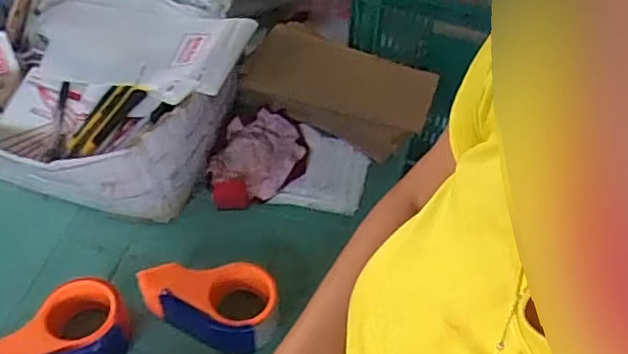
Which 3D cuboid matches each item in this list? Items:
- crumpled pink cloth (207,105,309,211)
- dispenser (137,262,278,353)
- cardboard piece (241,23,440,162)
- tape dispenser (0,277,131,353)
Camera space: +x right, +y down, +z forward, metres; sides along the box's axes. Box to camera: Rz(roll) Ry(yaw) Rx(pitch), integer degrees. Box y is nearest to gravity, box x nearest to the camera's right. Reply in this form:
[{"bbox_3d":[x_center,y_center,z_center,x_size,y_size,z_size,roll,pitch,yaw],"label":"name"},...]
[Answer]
[{"bbox_3d":[-0.083,-0.039,0.888,0.140,0.032,0.145,-10,53,-10],"label":"crumpled pink cloth"},{"bbox_3d":[-0.123,0.150,0.724,0.158,0.061,0.090,2,52,-1],"label":"dispenser"},{"bbox_3d":[0.037,-0.136,0.942,0.267,0.070,0.176,26,56,17],"label":"cardboard piece"},{"bbox_3d":[-0.289,0.178,0.697,0.153,0.068,0.111,-11,53,-11],"label":"tape dispenser"}]

